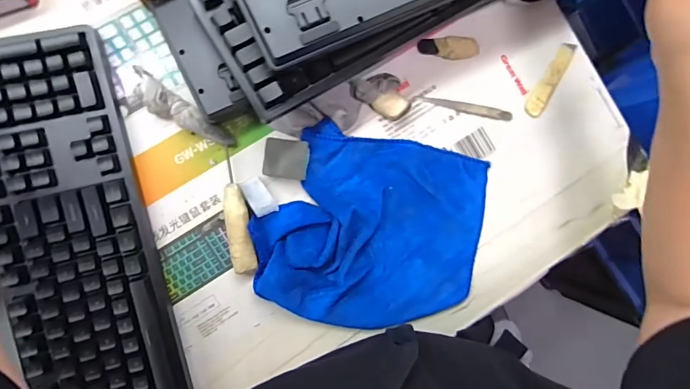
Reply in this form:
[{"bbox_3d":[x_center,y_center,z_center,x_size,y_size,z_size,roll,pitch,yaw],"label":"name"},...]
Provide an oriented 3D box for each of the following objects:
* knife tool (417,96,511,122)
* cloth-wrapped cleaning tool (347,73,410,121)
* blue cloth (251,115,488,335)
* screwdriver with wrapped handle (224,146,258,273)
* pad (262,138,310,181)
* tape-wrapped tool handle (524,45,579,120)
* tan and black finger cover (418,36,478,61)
[{"bbox_3d":[0.139,-0.100,0.459,0.111,0.008,0.012,11,88,-8],"label":"knife tool"},{"bbox_3d":[0.040,-0.110,0.432,0.066,0.030,0.040,29,86,-7],"label":"cloth-wrapped cleaning tool"},{"bbox_3d":[0.034,0.039,0.430,0.237,0.024,0.200,12,88,-8],"label":"blue cloth"},{"bbox_3d":[-0.112,0.016,0.410,0.024,0.022,0.125,-11,91,-8],"label":"screwdriver with wrapped handle"},{"bbox_3d":[-0.061,-0.037,0.417,0.045,0.011,0.040,6,89,-8],"label":"pad"},{"bbox_3d":[0.244,-0.137,0.475,0.023,0.008,0.099,31,85,-7],"label":"tape-wrapped tool handle"},{"bbox_3d":[0.117,-0.165,0.455,0.067,0.015,0.024,-4,90,-8],"label":"tan and black finger cover"}]

